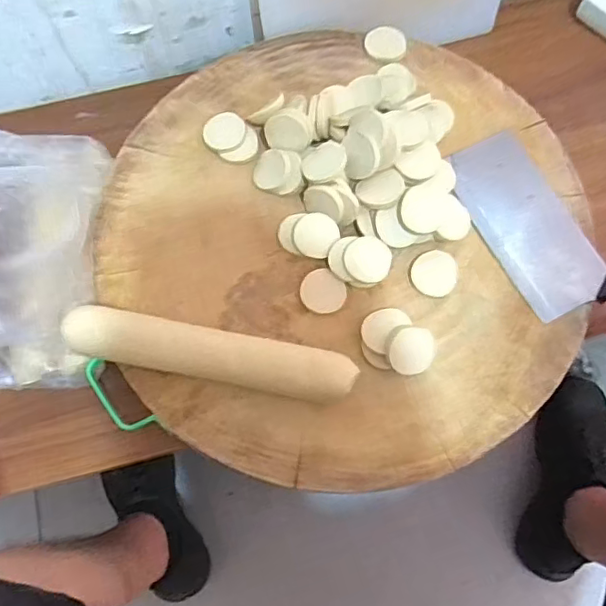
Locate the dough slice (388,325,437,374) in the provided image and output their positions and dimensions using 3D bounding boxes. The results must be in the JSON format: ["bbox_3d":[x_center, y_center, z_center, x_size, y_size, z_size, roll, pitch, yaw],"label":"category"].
[{"bbox_3d":[0.093,0.041,0.497,0.040,0.007,0.039,0,88,-10],"label":"dough slice"}]

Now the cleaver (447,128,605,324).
[{"bbox_3d":[0.236,-0.030,0.529,0.079,0.027,0.296,-29,71,-8],"label":"cleaver"}]

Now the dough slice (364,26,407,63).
[{"bbox_3d":[0.087,-0.269,0.606,0.042,0.004,0.045,0,72,1],"label":"dough slice"}]

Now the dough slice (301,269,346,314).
[{"bbox_3d":[0.018,-0.011,0.528,0.040,0.009,0.041,0,72,1],"label":"dough slice"}]

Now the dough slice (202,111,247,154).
[{"bbox_3d":[-0.077,-0.169,0.576,0.039,0.006,0.041,0,91,4],"label":"dough slice"}]

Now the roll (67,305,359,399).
[{"bbox_3d":[-0.078,0.047,0.493,0.240,0.042,0.039,12,72,5],"label":"roll"}]

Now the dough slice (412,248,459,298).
[{"bbox_3d":[0.121,-0.028,0.532,0.041,0.010,0.041,0,72,1],"label":"dough slice"}]

